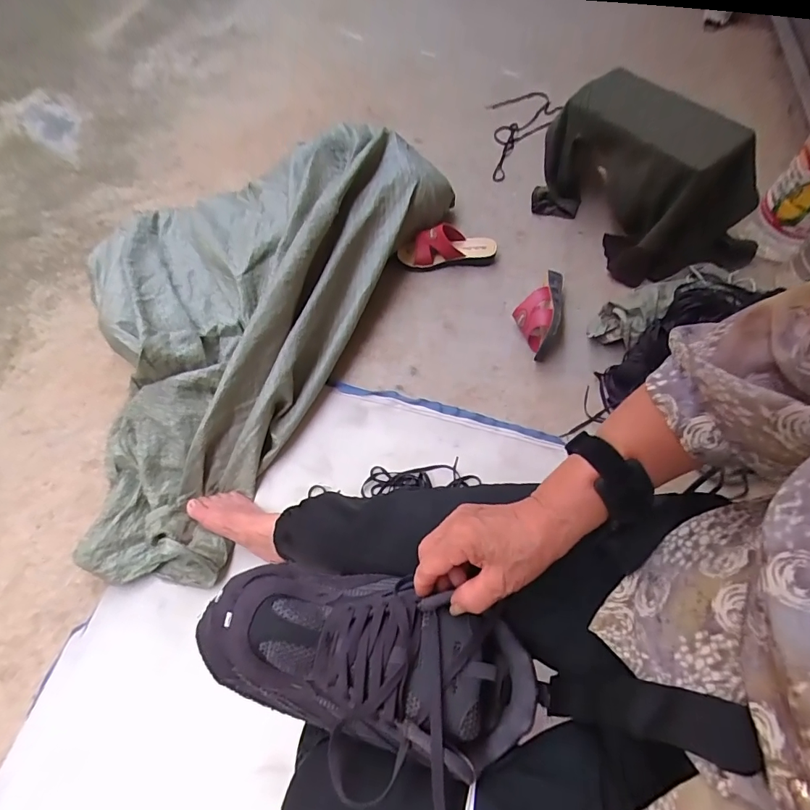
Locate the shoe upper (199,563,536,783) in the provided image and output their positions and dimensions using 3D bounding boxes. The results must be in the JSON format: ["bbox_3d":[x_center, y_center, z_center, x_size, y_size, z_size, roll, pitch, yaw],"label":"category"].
[{"bbox_3d":[-0.032,0.201,0.362,0.265,0.076,0.123,14,63,5],"label":"shoe upper"}]

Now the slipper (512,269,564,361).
[{"bbox_3d":[0.283,-0.198,0.949,0.094,0.084,0.218,15,63,12],"label":"slipper"}]

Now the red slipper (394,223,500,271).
[{"bbox_3d":[0.100,-0.375,1.069,0.235,0.081,0.083,-4,61,2],"label":"red slipper"}]

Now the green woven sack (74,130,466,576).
[{"bbox_3d":[-0.344,-0.221,0.928,0.501,0.198,1.089,21,65,15],"label":"green woven sack"}]

